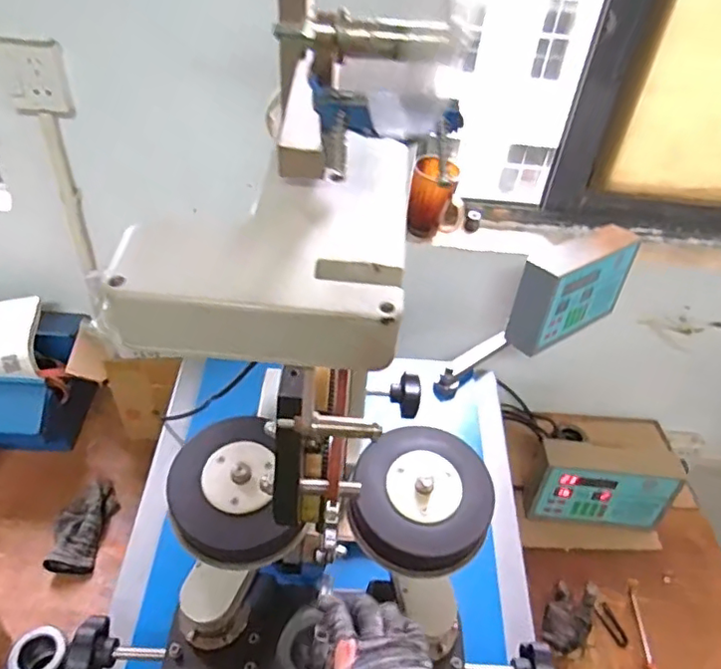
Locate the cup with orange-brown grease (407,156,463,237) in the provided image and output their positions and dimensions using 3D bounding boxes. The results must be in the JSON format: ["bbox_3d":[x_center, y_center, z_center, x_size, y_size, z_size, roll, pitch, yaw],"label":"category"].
[{"bbox_3d":[0.129,-0.225,0.967,0.090,0.112,0.068,9,41,3],"label":"cup with orange-brown grease"}]

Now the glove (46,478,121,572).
[{"bbox_3d":[-0.449,0.305,0.937,0.079,0.040,0.161,7,41,0],"label":"glove"}]

